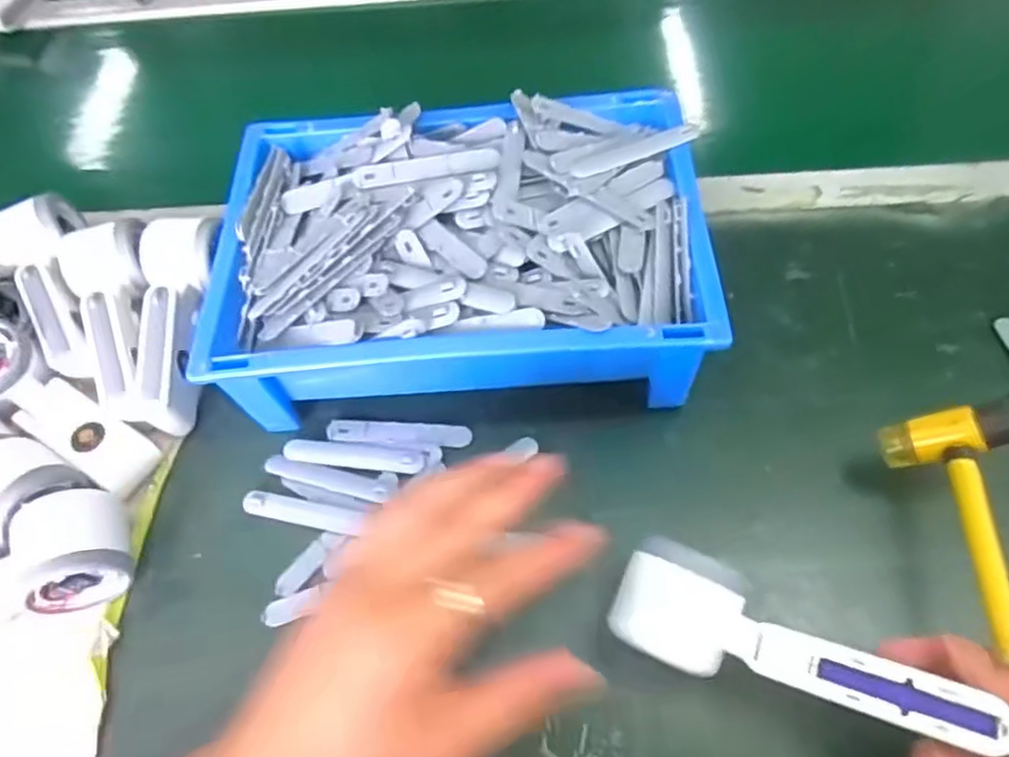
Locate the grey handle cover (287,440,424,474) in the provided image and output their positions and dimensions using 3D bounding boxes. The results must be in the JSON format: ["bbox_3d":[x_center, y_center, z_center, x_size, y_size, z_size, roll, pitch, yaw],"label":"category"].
[{"bbox_3d":[-0.098,0.049,0.436,0.094,0.006,0.017,5,59,8],"label":"grey handle cover"}]

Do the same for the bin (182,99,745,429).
[{"bbox_3d":[-0.030,-0.080,0.455,0.307,0.098,0.216,-2,58,3],"label":"bin"}]

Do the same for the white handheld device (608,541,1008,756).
[{"bbox_3d":[0.129,0.121,0.303,0.160,0.022,0.051,12,59,33],"label":"white handheld device"}]

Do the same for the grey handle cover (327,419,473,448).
[{"bbox_3d":[-0.070,0.037,0.445,0.095,0.006,0.018,3,58,6],"label":"grey handle cover"}]

